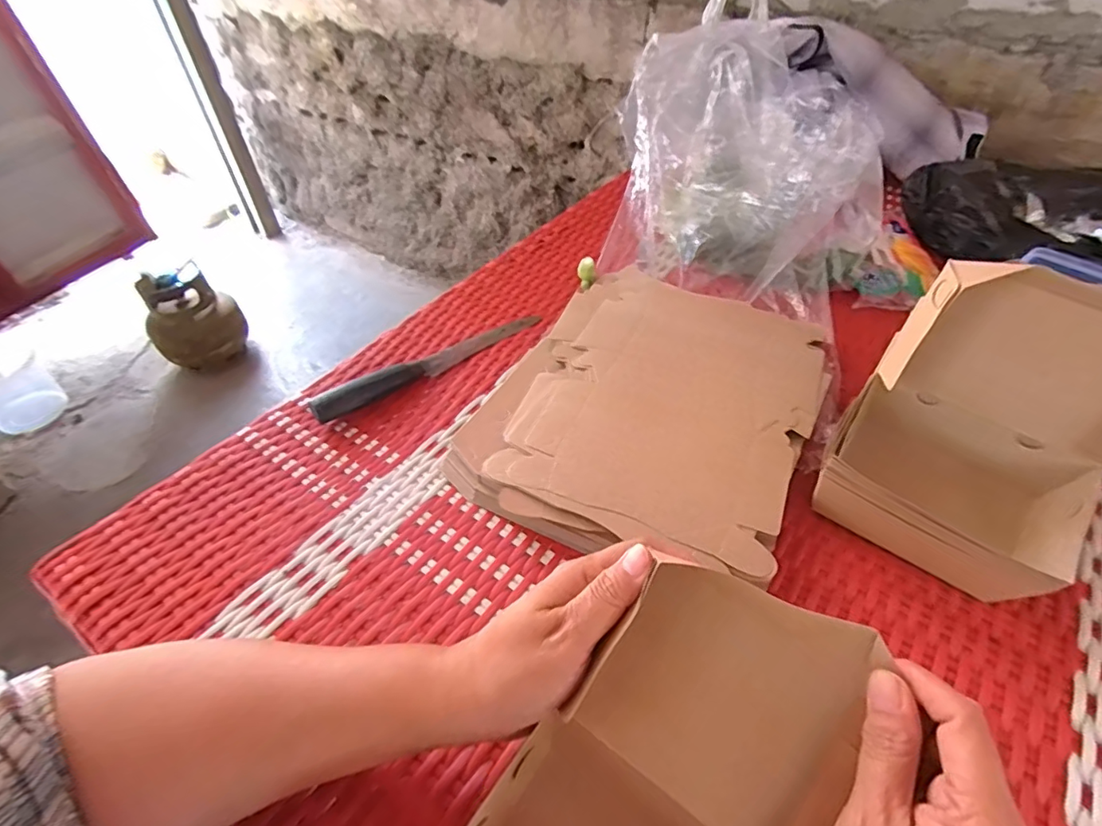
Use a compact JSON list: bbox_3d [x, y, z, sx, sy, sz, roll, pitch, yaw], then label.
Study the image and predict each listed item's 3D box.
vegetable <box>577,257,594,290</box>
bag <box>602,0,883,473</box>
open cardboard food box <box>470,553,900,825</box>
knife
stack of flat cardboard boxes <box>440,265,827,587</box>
[{"bbox_3d":[0.041,-0.165,0.616,0.018,0.013,0.039,4,92,4],"label":"vegetable"},{"bbox_3d":[0.228,-0.261,0.573,0.287,0.221,0.229,31,54,26],"label":"bag"},{"bbox_3d":[0.048,0.177,0.233,0.140,0.127,0.176,22,51,20],"label":"open cardboard food box"},{"bbox_3d":[-0.114,-0.054,0.519,0.242,0.018,0.026,-30,53,-25],"label":"knife"},{"bbox_3d":[0.093,-0.013,0.476,0.254,0.034,0.331,22,51,20],"label":"stack of flat cardboard boxes"}]

